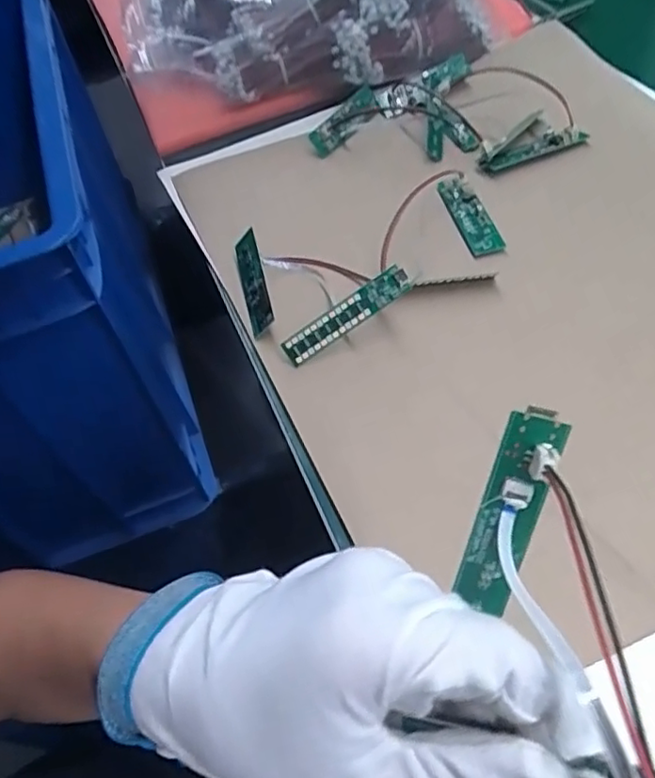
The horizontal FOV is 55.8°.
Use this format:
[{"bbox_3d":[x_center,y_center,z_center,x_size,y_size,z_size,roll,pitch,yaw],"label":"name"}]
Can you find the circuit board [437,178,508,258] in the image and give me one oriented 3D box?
[{"bbox_3d":[0.099,-0.122,0.427,0.022,0.008,0.073,-14,53,-2],"label":"circuit board"}]

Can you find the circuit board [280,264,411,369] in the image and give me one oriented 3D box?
[{"bbox_3d":[0.011,-0.042,0.364,0.082,0.018,0.004,-34,15,5],"label":"circuit board"}]

